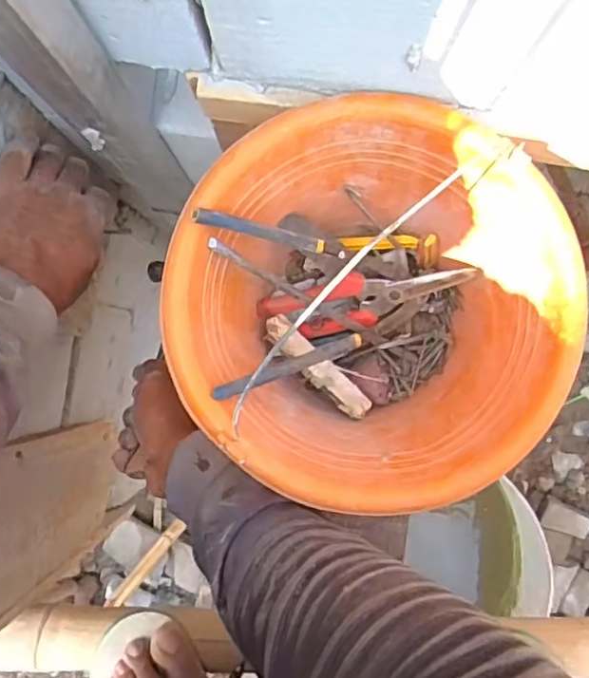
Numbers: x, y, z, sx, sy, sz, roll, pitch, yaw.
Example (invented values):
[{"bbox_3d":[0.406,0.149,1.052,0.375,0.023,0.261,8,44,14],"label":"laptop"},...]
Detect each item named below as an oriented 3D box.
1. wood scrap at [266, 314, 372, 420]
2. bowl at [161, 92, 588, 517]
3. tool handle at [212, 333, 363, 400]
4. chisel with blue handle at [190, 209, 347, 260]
[{"bbox_3d":[0.018,0.023,0.480,0.107,0.015,0.022,44,90,2],"label":"wood scrap"},{"bbox_3d":[0.049,-0.018,0.435,0.241,0.161,0.241,0,88,2],"label":"bowl"},{"bbox_3d":[-0.001,0.018,0.403,0.125,0.007,0.011,-20,87,-34],"label":"tool handle"},{"bbox_3d":[-0.013,-0.069,0.397,0.124,0.006,0.009,8,88,-39],"label":"chisel with blue handle"}]

